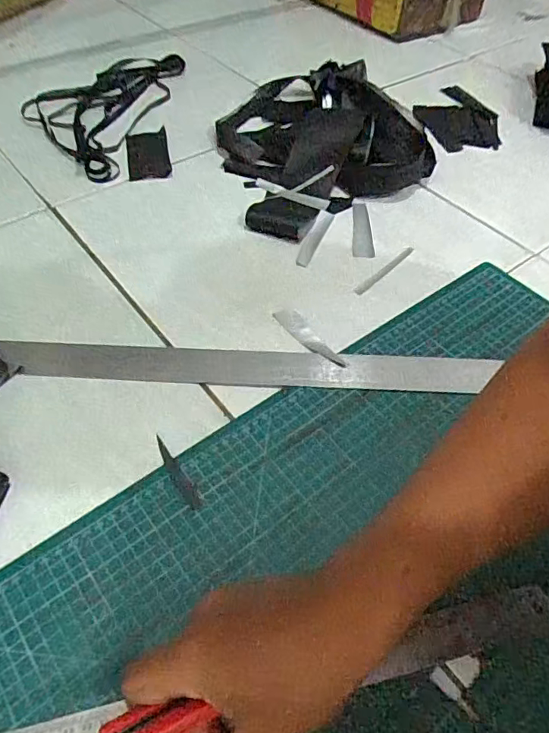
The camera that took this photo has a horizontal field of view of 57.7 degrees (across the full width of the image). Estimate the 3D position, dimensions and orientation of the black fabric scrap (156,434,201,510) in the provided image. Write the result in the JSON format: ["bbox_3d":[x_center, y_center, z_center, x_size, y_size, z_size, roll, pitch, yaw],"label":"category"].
[{"bbox_3d":[-0.075,0.080,0.382,0.010,0.004,0.067,-28,59,-23],"label":"black fabric scrap"}]

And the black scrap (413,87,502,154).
[{"bbox_3d":[0.275,-0.379,0.750,0.119,0.015,0.187,10,52,4],"label":"black scrap"}]

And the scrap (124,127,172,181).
[{"bbox_3d":[-0.167,-0.283,0.658,0.052,0.010,0.109,-11,58,-6],"label":"scrap"}]

